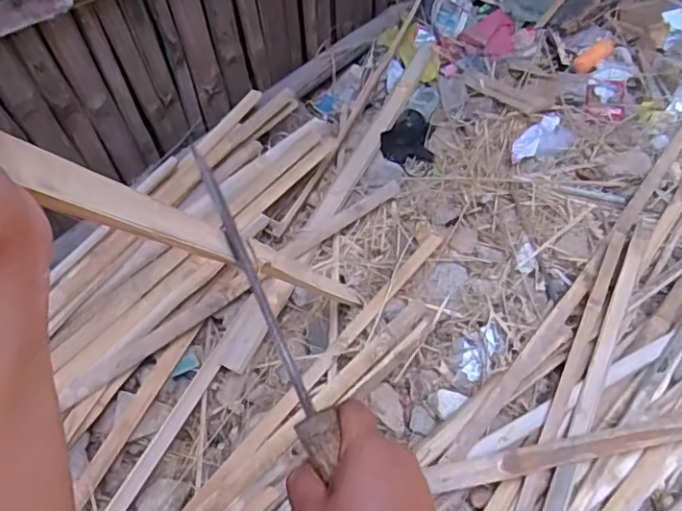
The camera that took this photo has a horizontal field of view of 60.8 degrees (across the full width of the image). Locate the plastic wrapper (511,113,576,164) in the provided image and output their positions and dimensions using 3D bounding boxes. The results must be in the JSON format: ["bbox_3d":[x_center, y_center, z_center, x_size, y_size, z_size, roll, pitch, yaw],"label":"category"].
[{"bbox_3d":[0.342,-0.190,0.976,0.070,0.020,0.129,38,64,24],"label":"plastic wrapper"}]

